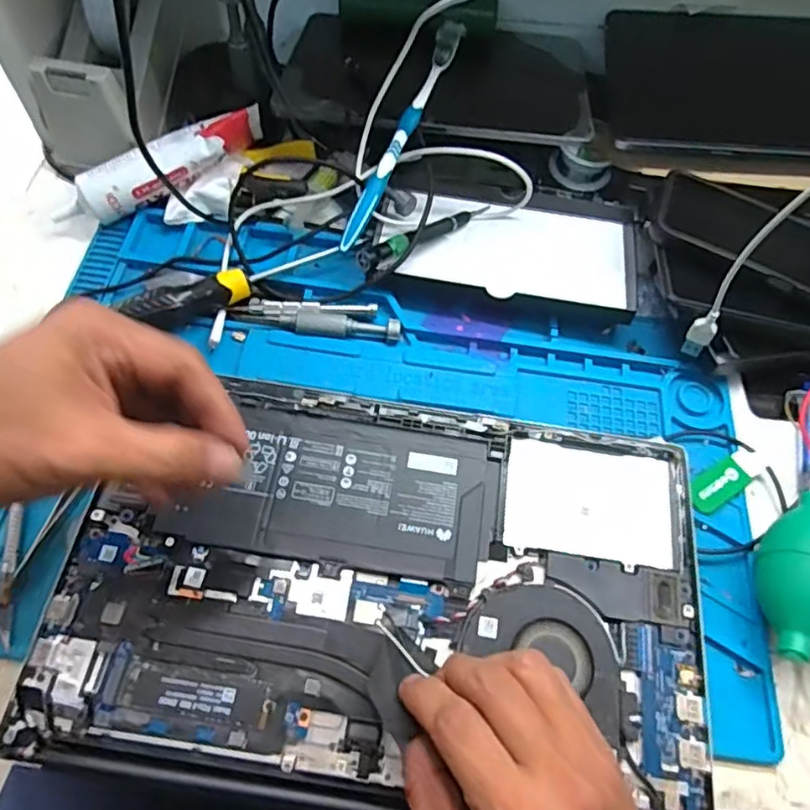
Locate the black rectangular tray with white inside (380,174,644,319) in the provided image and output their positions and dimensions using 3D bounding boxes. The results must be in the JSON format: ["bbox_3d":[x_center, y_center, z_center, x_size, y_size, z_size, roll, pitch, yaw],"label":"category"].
[{"bbox_3d":[0.084,-0.135,0.470,0.189,0.023,0.124,12,62,3],"label":"black rectangular tray with white inside"}]

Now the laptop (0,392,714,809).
[{"bbox_3d":[-0.009,0.096,0.345,0.348,0.014,0.217,9,62,1],"label":"laptop"}]

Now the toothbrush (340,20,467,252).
[{"bbox_3d":[-0.003,-0.193,0.441,0.015,0.014,0.180,26,88,10],"label":"toothbrush"}]

